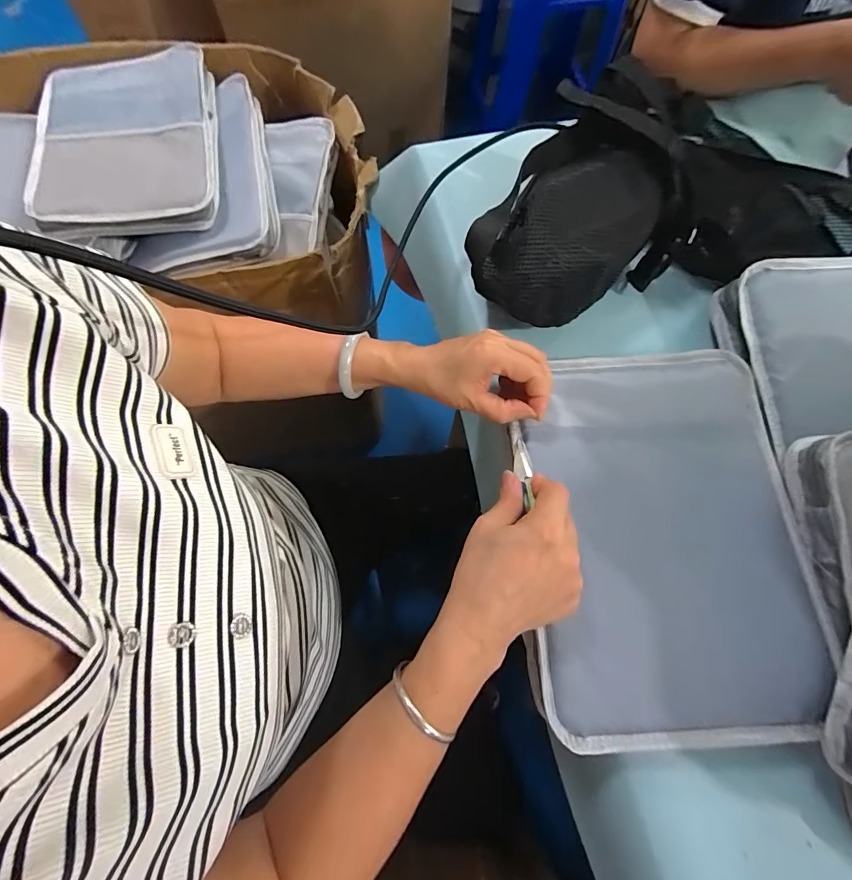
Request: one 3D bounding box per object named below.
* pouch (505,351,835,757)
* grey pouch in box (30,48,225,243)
[{"bbox_3d":[0.190,0.069,0.335,0.221,0.020,0.308,-2,72,-2],"label":"pouch"},{"bbox_3d":[-0.418,-0.419,0.570,0.233,0.033,0.307,-9,73,-5],"label":"grey pouch in box"}]

